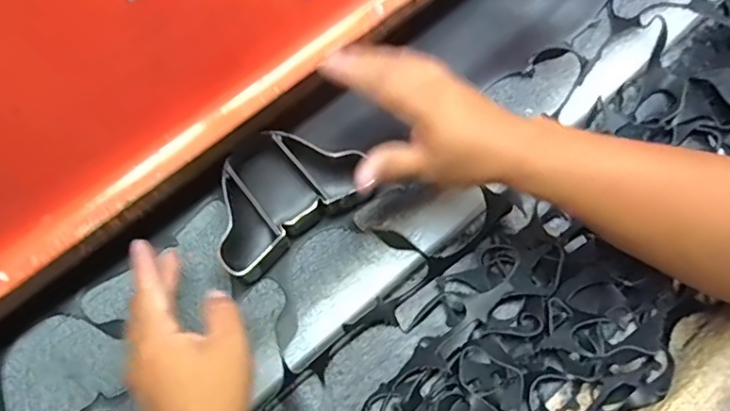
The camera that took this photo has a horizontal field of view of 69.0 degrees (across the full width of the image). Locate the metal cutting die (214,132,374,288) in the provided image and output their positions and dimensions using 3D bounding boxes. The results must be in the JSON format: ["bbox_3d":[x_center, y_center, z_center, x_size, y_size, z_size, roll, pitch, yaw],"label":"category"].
[{"bbox_3d":[-0.072,-0.011,0.442,0.130,0.032,0.096,-34,74,-11],"label":"metal cutting die"}]

